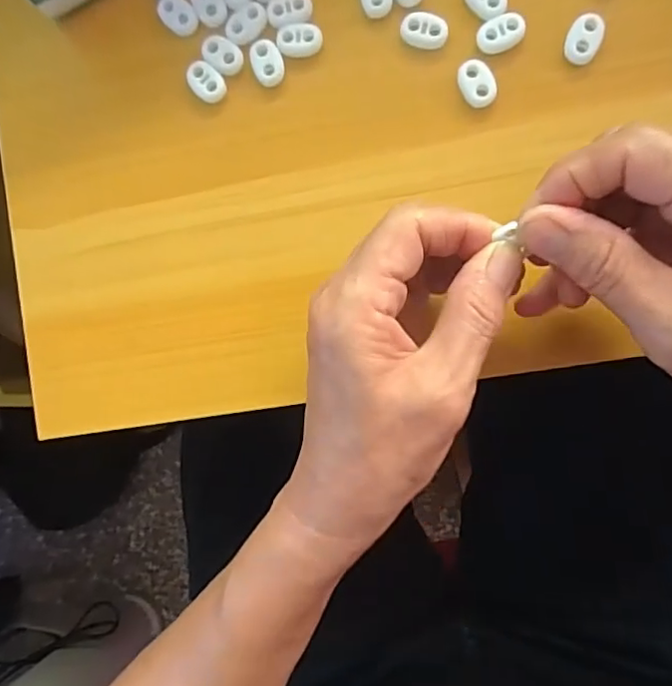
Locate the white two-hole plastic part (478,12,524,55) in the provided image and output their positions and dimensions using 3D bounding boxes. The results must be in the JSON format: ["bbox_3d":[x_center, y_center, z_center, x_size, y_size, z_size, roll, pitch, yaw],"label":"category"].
[{"bbox_3d":[0.078,-0.146,0.267,0.023,0.006,0.015,-19,88,6],"label":"white two-hole plastic part"}]

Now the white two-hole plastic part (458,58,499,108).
[{"bbox_3d":[0.067,-0.123,0.268,0.015,0.005,0.022,-35,86,5],"label":"white two-hole plastic part"}]

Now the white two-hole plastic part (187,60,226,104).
[{"bbox_3d":[-0.065,-0.130,0.282,0.016,0.004,0.023,-42,86,5],"label":"white two-hole plastic part"}]

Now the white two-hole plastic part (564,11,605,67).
[{"bbox_3d":[0.115,-0.142,0.263,0.015,0.006,0.023,21,92,6],"label":"white two-hole plastic part"}]

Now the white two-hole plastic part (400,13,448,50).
[{"bbox_3d":[0.042,-0.149,0.270,0.022,0.005,0.014,11,91,6],"label":"white two-hole plastic part"}]

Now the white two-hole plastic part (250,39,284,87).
[{"bbox_3d":[-0.034,-0.139,0.278,0.014,0.004,0.023,-20,88,6],"label":"white two-hole plastic part"}]

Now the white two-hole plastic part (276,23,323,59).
[{"bbox_3d":[-0.018,-0.149,0.278,0.022,0.004,0.015,-1,90,6],"label":"white two-hole plastic part"}]

